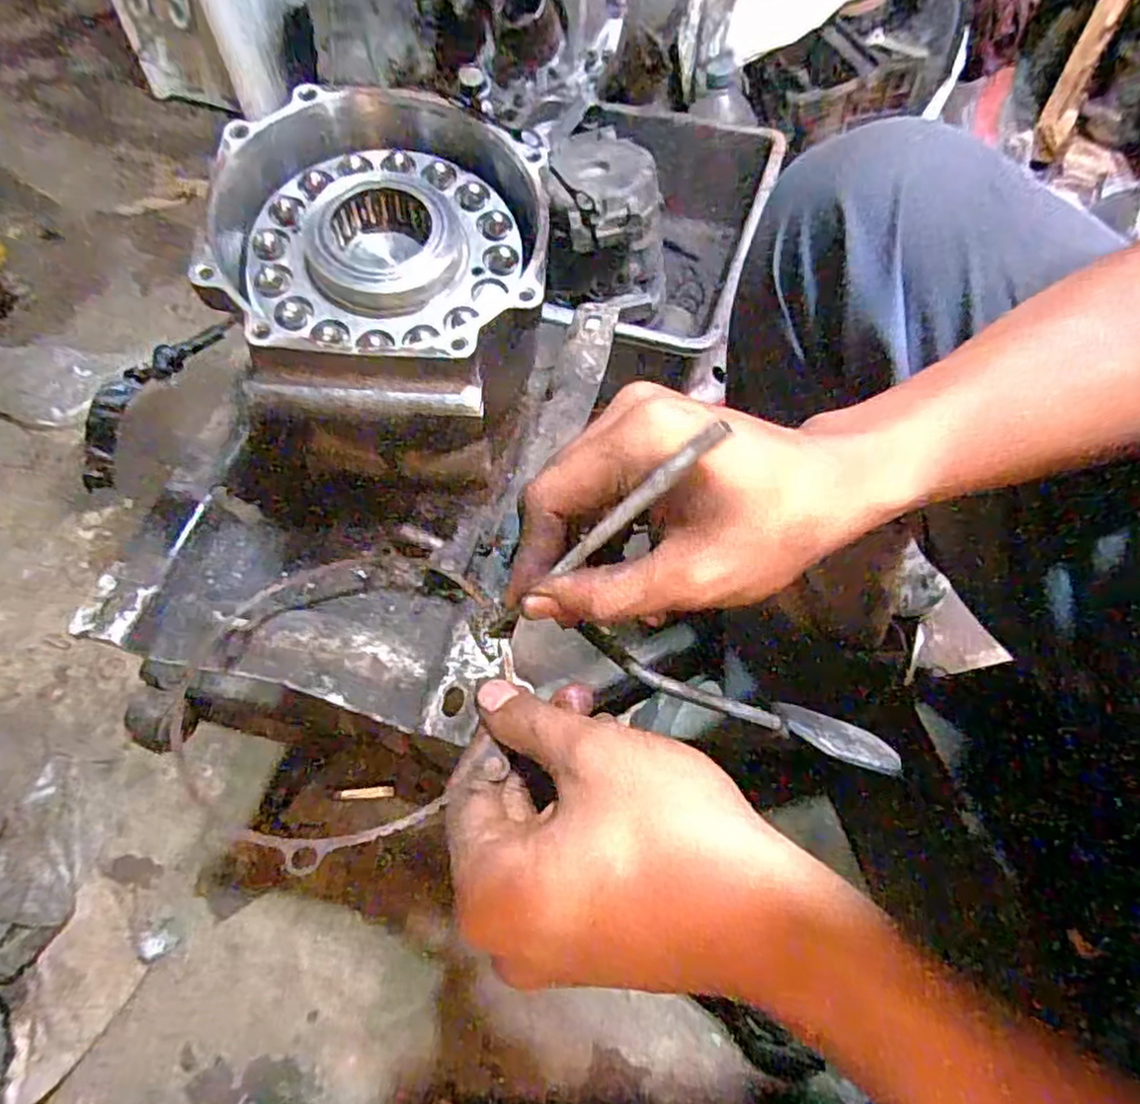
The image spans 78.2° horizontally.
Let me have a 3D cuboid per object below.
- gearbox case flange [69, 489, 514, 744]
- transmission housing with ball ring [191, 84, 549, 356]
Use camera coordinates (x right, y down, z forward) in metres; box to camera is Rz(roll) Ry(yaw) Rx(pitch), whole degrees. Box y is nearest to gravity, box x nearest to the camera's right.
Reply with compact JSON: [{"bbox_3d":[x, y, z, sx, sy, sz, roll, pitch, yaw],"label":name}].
[{"bbox_3d":[-0.107,0.025,0.298,0.170,0.024,0.076,14,57,12],"label":"gearbox case flange"},{"bbox_3d":[-0.074,-0.127,0.268,0.126,0.038,0.136,-2,56,-1],"label":"transmission housing with ball ring"}]

